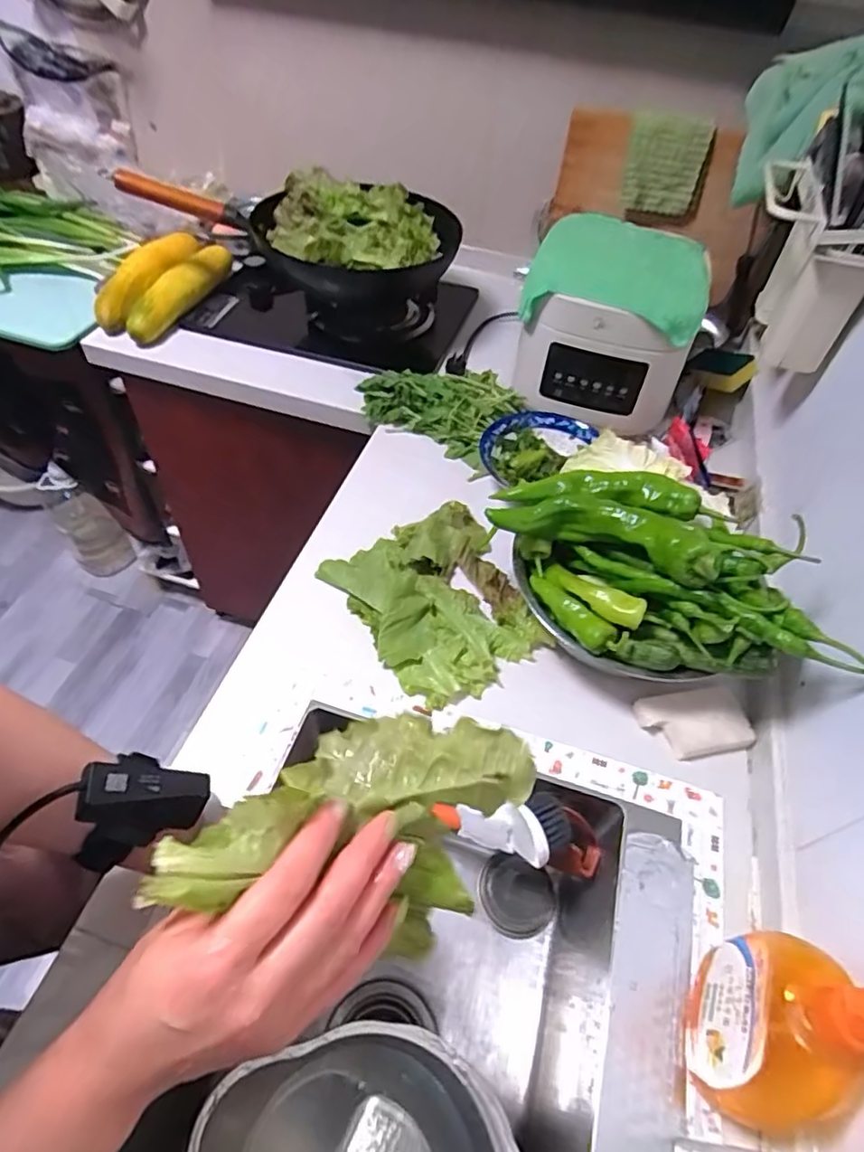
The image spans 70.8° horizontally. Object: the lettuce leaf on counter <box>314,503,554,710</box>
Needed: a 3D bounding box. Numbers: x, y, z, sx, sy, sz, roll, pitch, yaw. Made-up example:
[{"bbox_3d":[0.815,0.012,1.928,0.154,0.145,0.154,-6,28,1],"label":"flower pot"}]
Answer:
[{"bbox_3d":[0.018,0.016,0.671,0.207,0.051,0.221,-27,58,-24],"label":"lettuce leaf on counter"}]

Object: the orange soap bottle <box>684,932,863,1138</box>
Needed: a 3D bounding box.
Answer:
[{"bbox_3d":[0.224,0.278,0.382,0.063,0.185,0.111,14,52,6],"label":"orange soap bottle"}]

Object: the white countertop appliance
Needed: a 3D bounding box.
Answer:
[{"bbox_3d":[0.243,-0.350,0.857,0.223,0.180,0.258,17,52,9],"label":"white countertop appliance"}]

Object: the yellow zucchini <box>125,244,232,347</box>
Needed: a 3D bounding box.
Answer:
[{"bbox_3d":[-0.413,-0.475,1.015,0.069,0.067,0.282,13,51,6],"label":"yellow zucchini"}]

